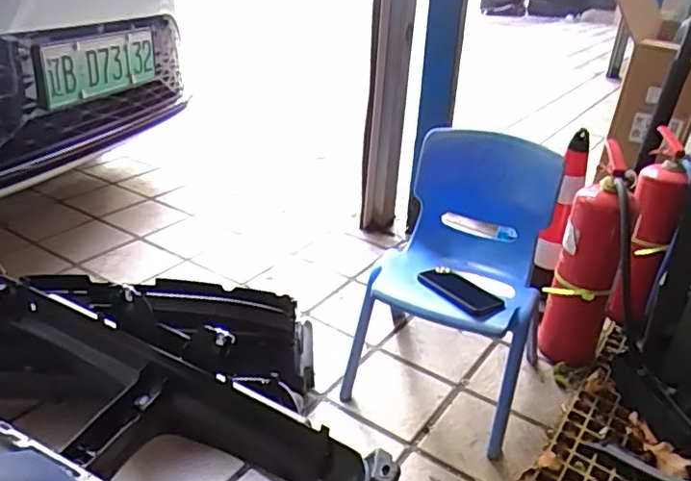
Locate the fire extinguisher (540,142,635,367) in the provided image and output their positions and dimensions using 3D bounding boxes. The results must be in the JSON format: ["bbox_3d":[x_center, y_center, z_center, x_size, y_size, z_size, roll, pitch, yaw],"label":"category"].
[{"bbox_3d":[0.525,0.062,1.302,0.134,0.469,0.121,21,31,25],"label":"fire extinguisher"}]

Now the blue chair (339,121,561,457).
[{"bbox_3d":[0.208,0.077,1.192,0.329,0.496,0.316,11,29,13],"label":"blue chair"}]

